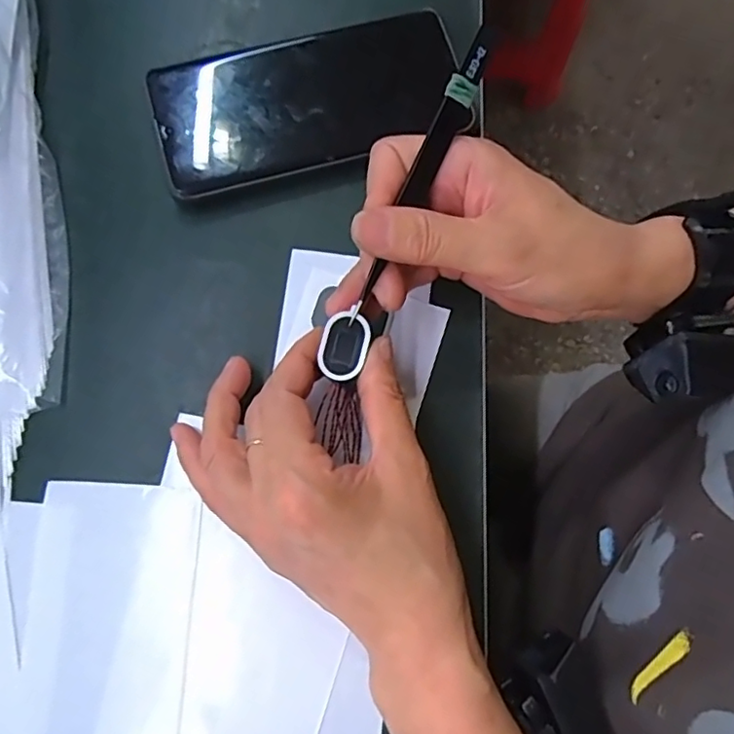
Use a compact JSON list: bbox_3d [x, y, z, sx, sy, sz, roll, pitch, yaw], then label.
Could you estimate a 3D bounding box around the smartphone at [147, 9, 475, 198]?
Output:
[{"bbox_3d":[-0.029,-0.140,0.308,0.158,0.015,0.075,-16,81,-6],"label":"smartphone"}]

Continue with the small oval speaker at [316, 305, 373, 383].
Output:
[{"bbox_3d":[-0.009,-0.009,0.253,0.019,0.009,0.030,19,80,3],"label":"small oval speaker"}]

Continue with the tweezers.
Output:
[{"bbox_3d":[0.022,-0.078,0.245,0.011,0.007,0.130,26,97,5],"label":"tweezers"}]

